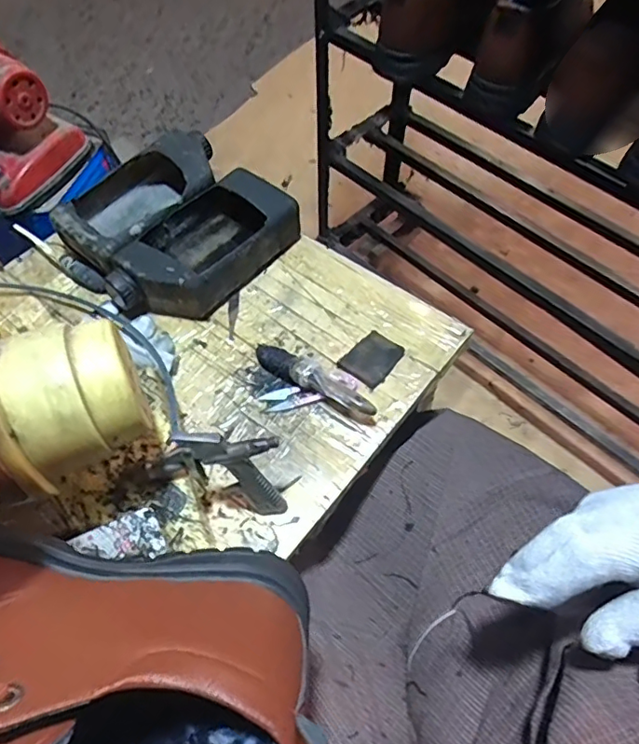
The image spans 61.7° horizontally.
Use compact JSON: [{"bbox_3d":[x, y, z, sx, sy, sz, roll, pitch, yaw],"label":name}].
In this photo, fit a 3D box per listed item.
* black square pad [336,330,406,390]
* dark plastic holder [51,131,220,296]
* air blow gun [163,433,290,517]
[{"bbox_3d":[0.059,-0.016,0.583,0.048,0.012,0.064,37,66,20],"label":"black square pad"},{"bbox_3d":[-0.222,-0.207,0.673,0.116,0.069,0.240,32,65,18],"label":"dark plastic holder"},{"bbox_3d":[-0.076,0.086,0.469,0.092,0.103,0.036,11,60,6],"label":"air blow gun"}]

